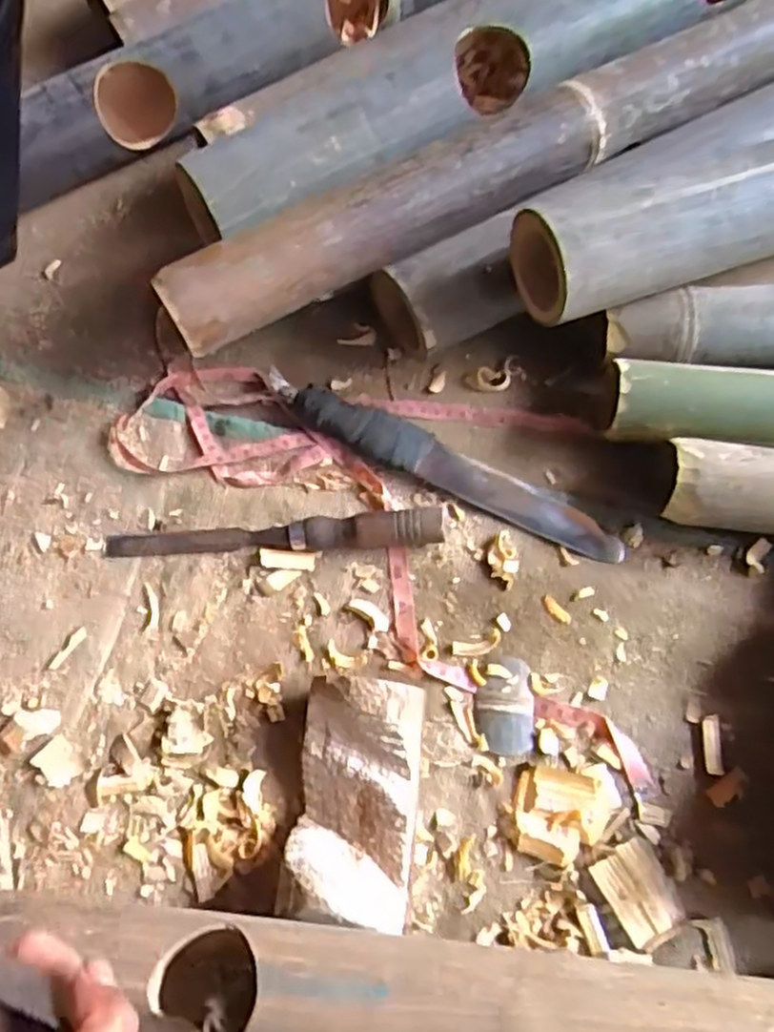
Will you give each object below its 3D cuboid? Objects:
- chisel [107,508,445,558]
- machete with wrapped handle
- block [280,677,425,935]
[{"bbox_3d":[-0.081,0.012,0.487,0.236,0.034,0.021,-2,70,0],"label":"chisel"},{"bbox_3d":[0.037,-0.036,0.504,0.273,0.020,0.037,27,73,10],"label":"machete with wrapped handle"},{"bbox_3d":[-0.028,0.245,0.393,0.071,0.057,0.296,6,70,3],"label":"block"}]

